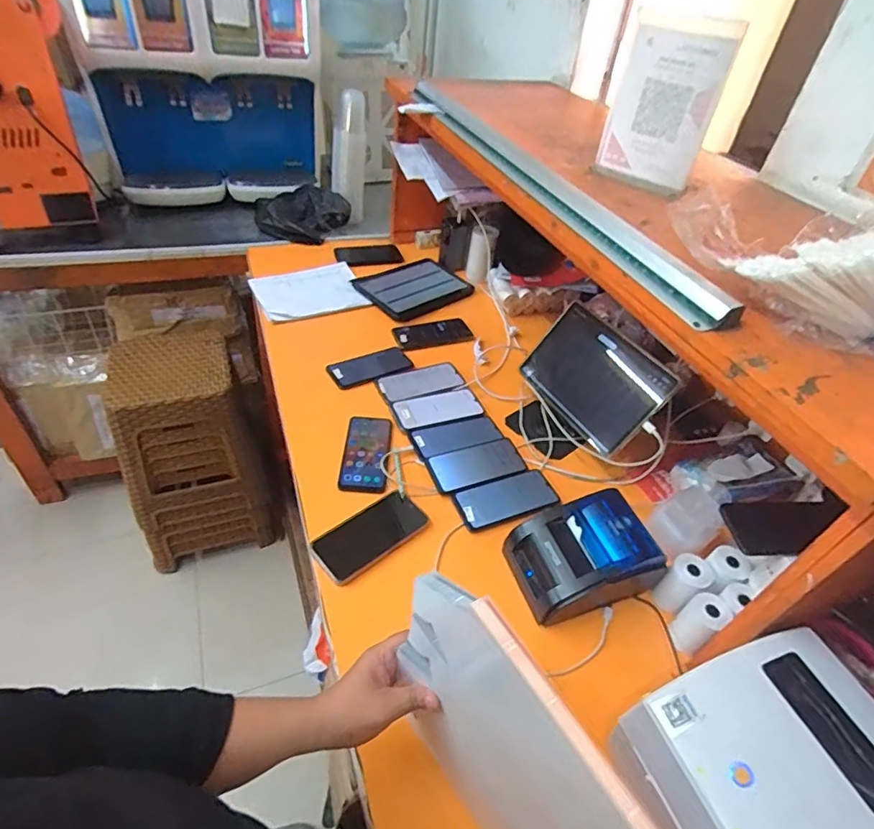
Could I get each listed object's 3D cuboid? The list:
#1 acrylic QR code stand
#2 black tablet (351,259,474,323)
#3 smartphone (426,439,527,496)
[{"bbox_3d":[0.328,-0.448,0.755,0.144,0.207,0.059,18,44,11],"label":"acrylic QR code stand"},{"bbox_3d":[-0.047,-0.311,1.252,0.248,0.022,0.164,-26,52,-31],"label":"black tablet"},{"bbox_3d":[0.069,0.083,0.864,0.163,0.015,0.077,-15,47,-23],"label":"smartphone"}]

